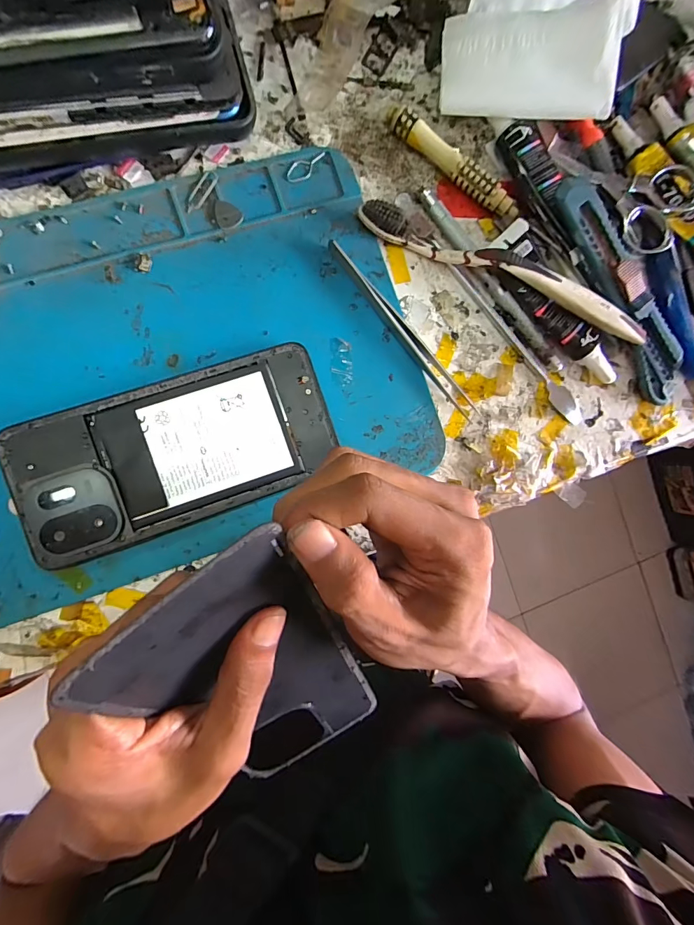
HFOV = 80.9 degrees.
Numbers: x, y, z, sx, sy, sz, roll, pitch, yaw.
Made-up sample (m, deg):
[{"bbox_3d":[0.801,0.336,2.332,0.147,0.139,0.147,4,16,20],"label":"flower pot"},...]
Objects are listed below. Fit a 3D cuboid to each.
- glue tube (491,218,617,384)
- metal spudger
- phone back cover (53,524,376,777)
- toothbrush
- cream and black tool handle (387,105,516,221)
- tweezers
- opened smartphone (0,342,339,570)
[{"bbox_3d":[0.124,-0.091,0.243,0.030,0.017,0.107,-45,95,-6],"label":"glue tube"},{"bbox_3d":[0.094,-0.091,0.244,0.020,0.009,0.163,-35,94,-7],"label":"metal spudger"},{"bbox_3d":[-0.029,0.086,0.167,0.070,0.016,0.155,-35,136,-7],"label":"phone back cover"},{"bbox_3d":[0.090,-0.109,0.234,0.173,0.027,0.017,24,86,-7],"label":"toothbrush"},{"bbox_3d":[0.062,-0.173,0.238,0.091,0.015,0.012,34,85,-6],"label":"cream and black tool handle"},{"bbox_3d":[0.032,-0.074,0.235,0.011,0.006,0.127,-42,94,-7],"label":"tweezers"},{"bbox_3d":[-0.088,-0.006,0.215,0.159,0.011,0.073,-20,92,-8],"label":"opened smartphone"}]

